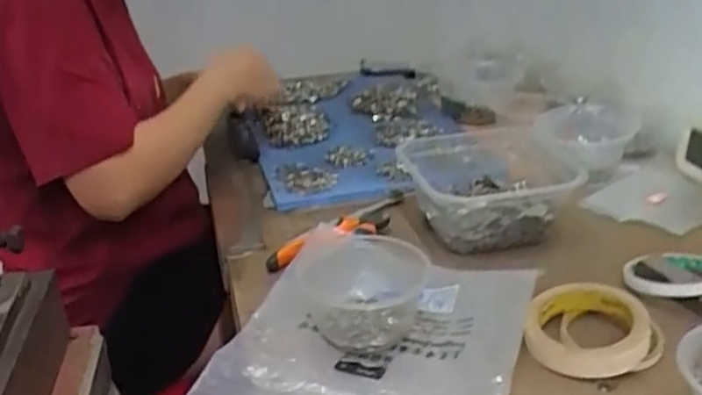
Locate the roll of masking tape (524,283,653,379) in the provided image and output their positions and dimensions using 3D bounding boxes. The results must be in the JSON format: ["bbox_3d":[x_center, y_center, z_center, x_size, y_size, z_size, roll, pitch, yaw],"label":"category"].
[{"bbox_3d":[0.197,0.112,0.582,0.095,0.034,0.096,-4,26,2],"label":"roll of masking tape"}]

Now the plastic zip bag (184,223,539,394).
[{"bbox_3d":[0.018,0.109,0.588,0.238,0.038,0.258,6,29,22],"label":"plastic zip bag"}]

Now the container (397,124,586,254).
[{"bbox_3d":[0.160,-0.023,0.808,0.168,0.057,0.207,-8,26,-5],"label":"container"}]

